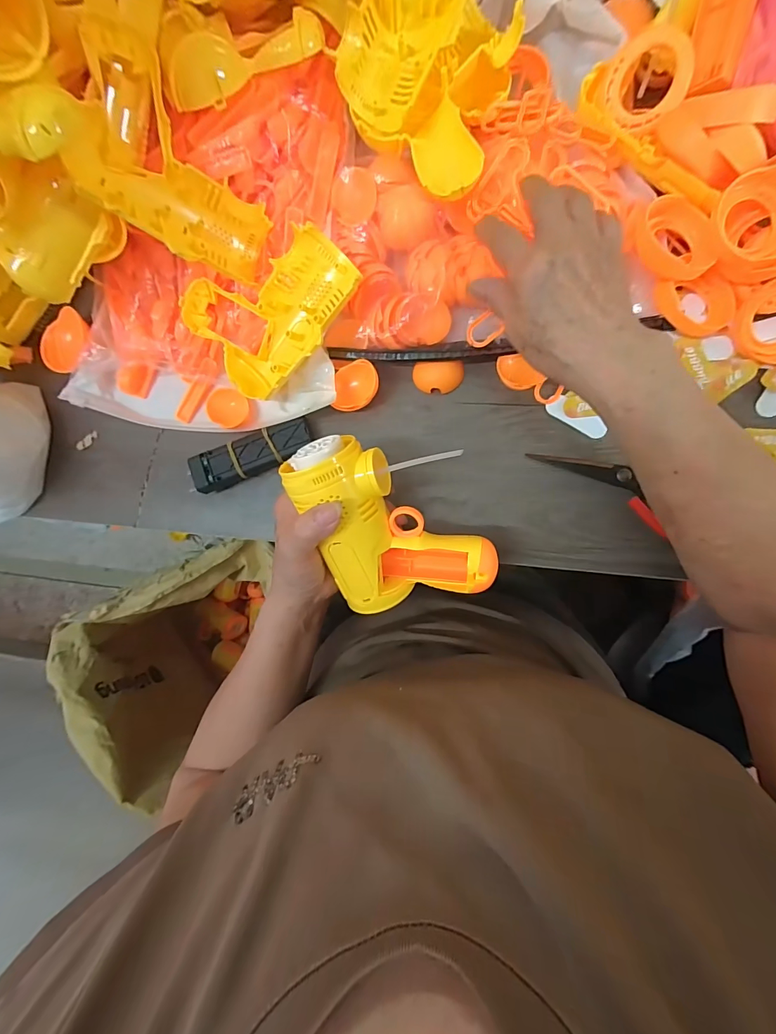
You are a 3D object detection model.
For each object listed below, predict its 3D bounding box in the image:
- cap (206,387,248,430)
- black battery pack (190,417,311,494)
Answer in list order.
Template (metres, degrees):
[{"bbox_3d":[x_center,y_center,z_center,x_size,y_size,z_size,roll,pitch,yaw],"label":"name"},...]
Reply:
[{"bbox_3d":[-0.143,-0.098,0.353,0.037,0.007,0.033,31,93,8],"label":"cap"},{"bbox_3d":[-0.118,-0.054,0.346,0.108,0.021,0.031,-21,85,8],"label":"black battery pack"}]

